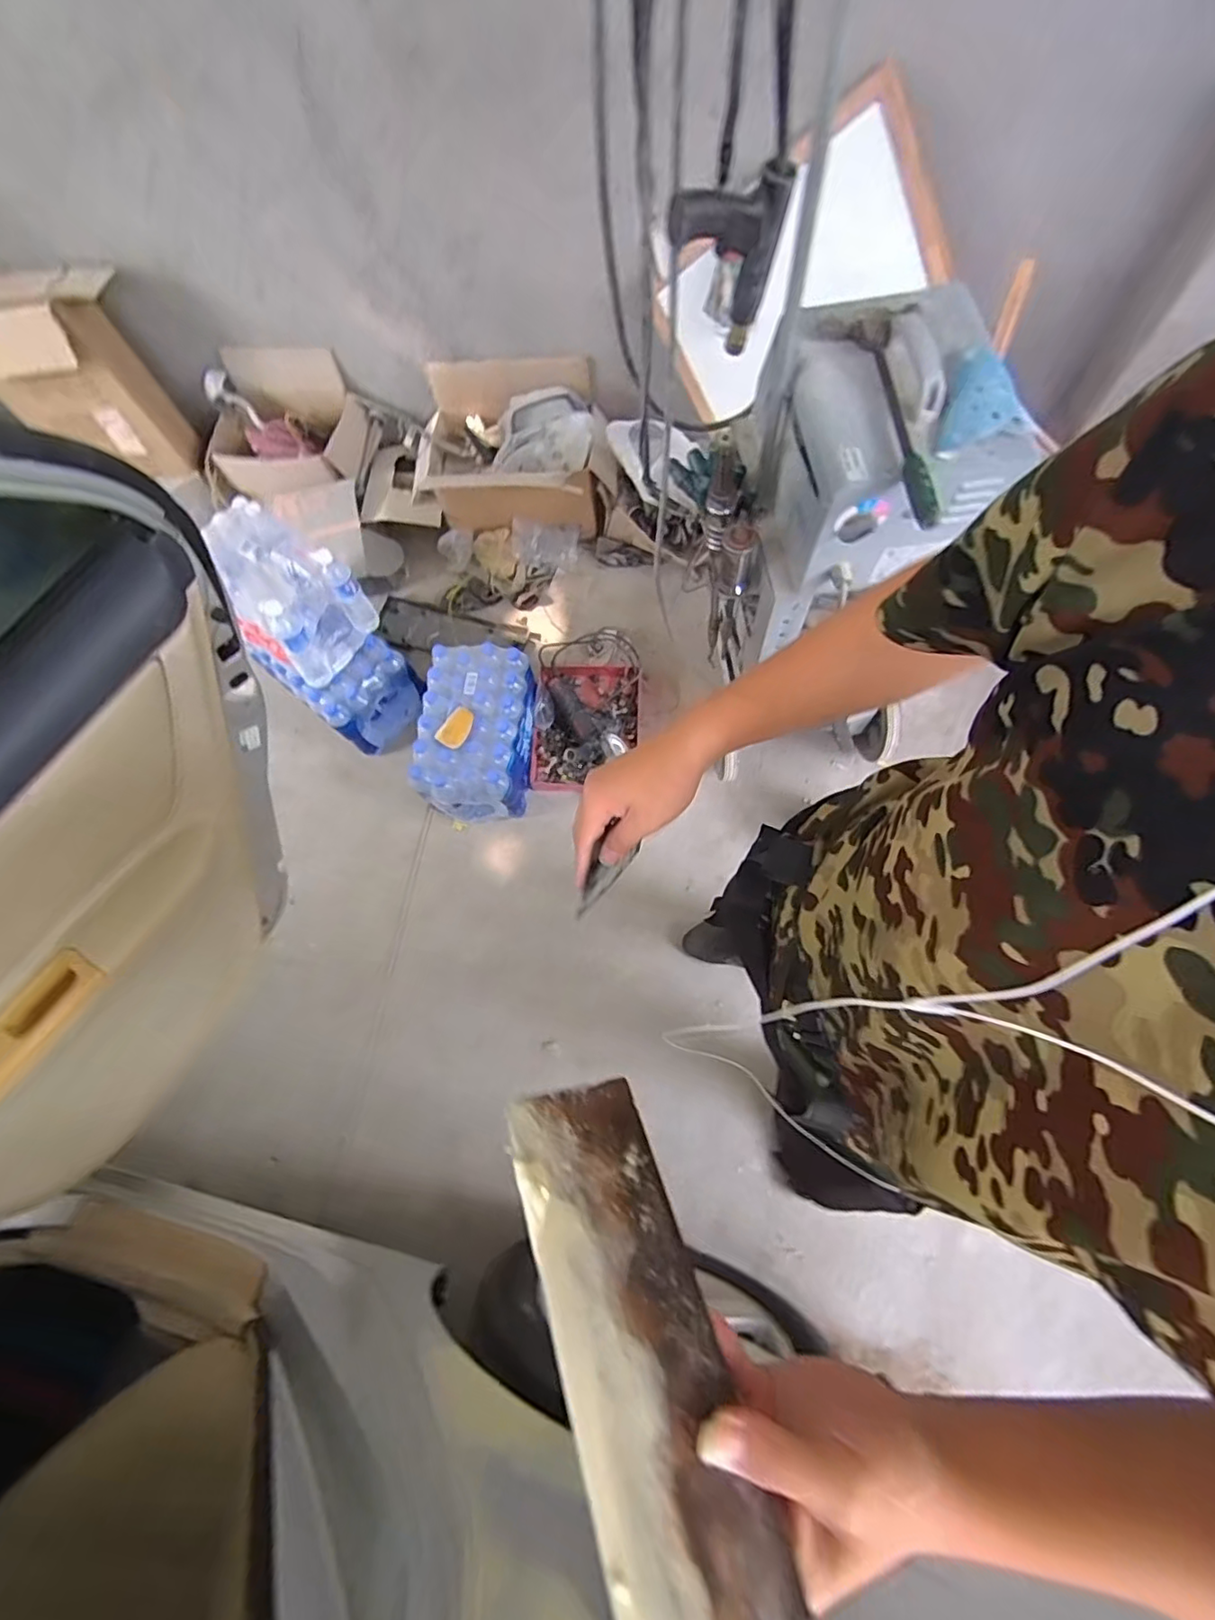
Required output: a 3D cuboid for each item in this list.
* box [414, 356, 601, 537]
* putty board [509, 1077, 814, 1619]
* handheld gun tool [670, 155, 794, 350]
[{"bbox_3d":[-0.256,-0.908,1.530,0.484,0.262,0.294,1,66,2],"label":"box"},{"bbox_3d":[0.039,0.293,0.230,0.088,0.006,0.359,13,41,-41],"label":"putty board"},{"bbox_3d":[0.133,-0.627,0.717,0.160,0.191,0.045,-41,71,-16],"label":"handheld gun tool"}]

